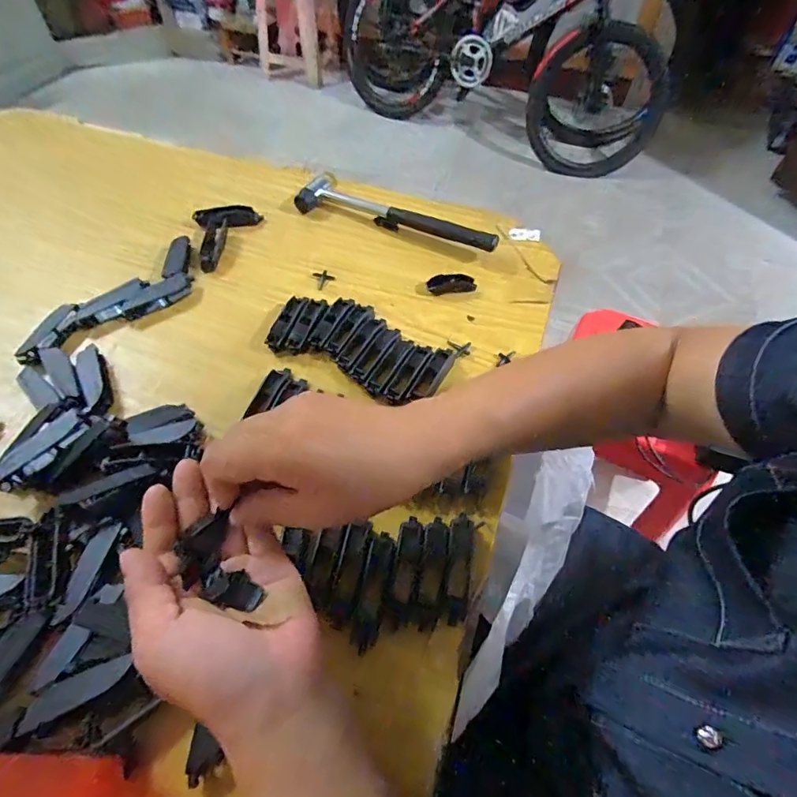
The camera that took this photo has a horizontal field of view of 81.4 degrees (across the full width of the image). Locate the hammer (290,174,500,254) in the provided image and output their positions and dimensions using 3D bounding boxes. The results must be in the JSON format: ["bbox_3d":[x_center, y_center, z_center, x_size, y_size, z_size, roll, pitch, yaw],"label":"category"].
[{"bbox_3d":[-0.002,-0.214,0.533,0.240,0.022,0.052,19,56,12],"label":"hammer"}]

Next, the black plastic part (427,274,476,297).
[{"bbox_3d":[0.055,-0.119,0.482,0.049,0.009,0.020,-6,55,-6],"label":"black plastic part"}]

